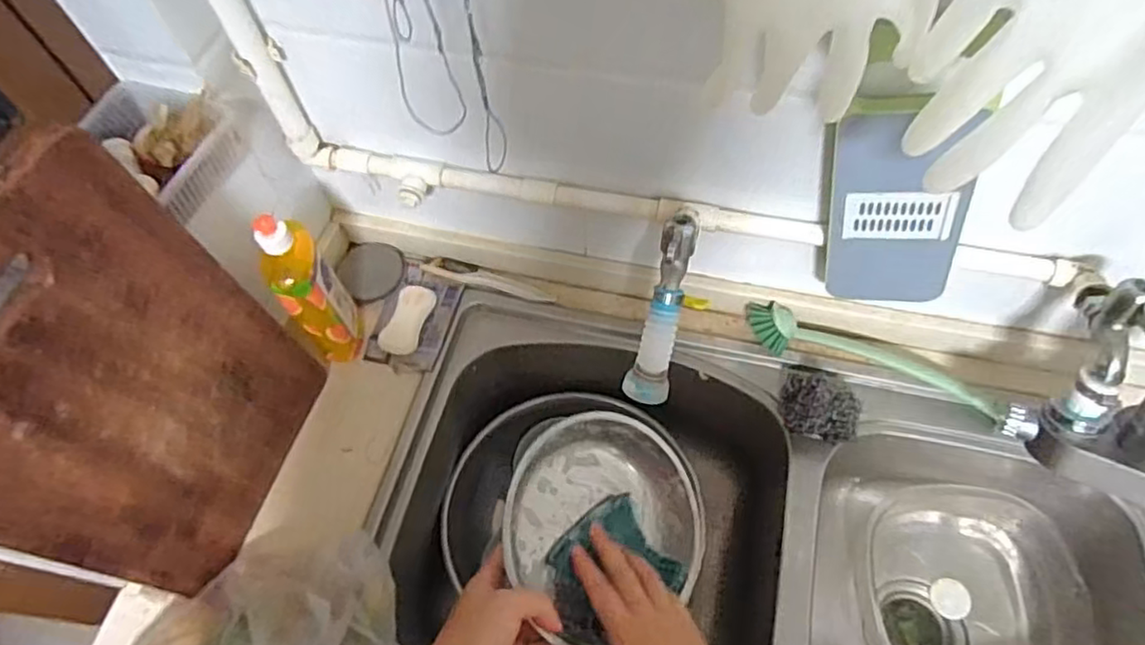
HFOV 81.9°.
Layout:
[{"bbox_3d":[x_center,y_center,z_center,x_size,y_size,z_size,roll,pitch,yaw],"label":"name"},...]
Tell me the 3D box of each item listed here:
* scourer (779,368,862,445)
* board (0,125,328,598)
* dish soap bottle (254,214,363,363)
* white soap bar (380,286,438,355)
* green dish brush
[{"bbox_3d":[0.257,0.086,0.678,0.075,0.042,0.067,6,60,7],"label":"scourer"},{"bbox_3d":[-0.343,0.067,0.536,0.017,0.378,0.246,11,62,15],"label":"board"},{"bbox_3d":[-0.272,-0.035,0.679,0.055,0.199,0.063,-32,63,-14],"label":"dish soap bottle"},{"bbox_3d":[-0.193,-0.005,0.766,0.042,0.018,0.083,14,62,11],"label":"white soap bar"},{"bbox_3d":[0.318,0.040,0.711,0.265,0.054,0.051,17,62,13],"label":"green dish brush"}]

